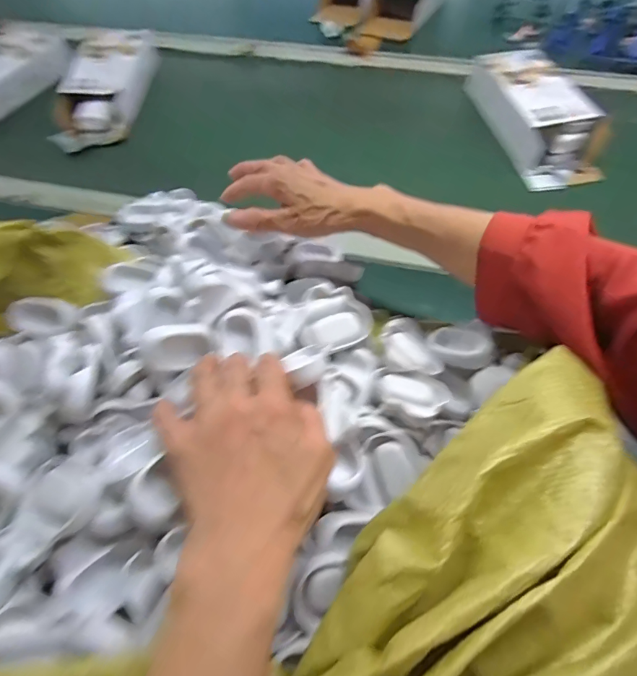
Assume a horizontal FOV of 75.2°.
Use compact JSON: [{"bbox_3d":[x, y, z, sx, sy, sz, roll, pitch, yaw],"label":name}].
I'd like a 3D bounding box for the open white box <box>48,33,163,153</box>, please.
[{"bbox_3d":[-0.338,-0.414,0.673,0.138,0.051,0.247,0,62,1],"label":"open white box"}]

